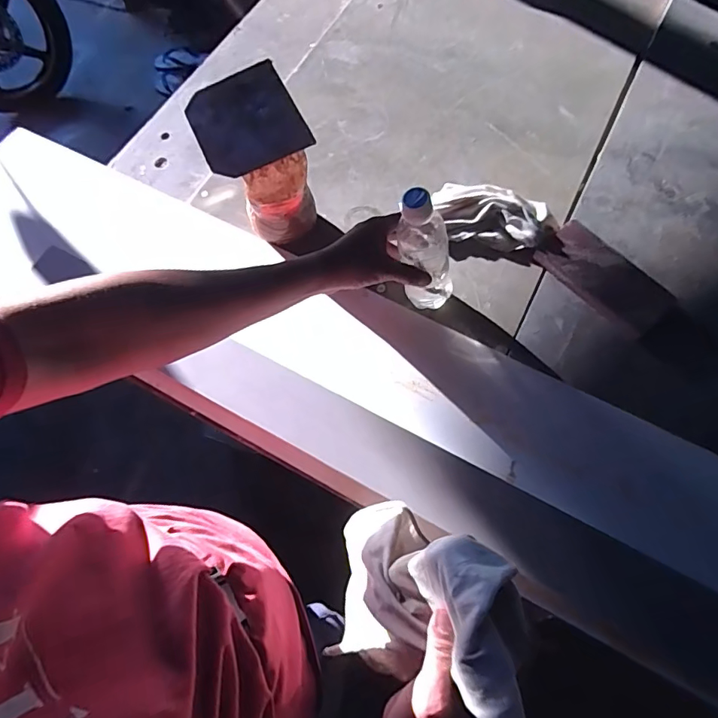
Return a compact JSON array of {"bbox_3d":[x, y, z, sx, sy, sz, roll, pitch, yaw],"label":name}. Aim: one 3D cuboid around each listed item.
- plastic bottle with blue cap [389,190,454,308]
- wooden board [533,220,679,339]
[{"bbox_3d":[0.077,-0.134,0.548,0.065,0.190,0.064,-5,68,12],"label":"plastic bottle with blue cap"},{"bbox_3d":[0.337,-0.109,0.638,0.082,0.021,0.176,-40,73,-13],"label":"wooden board"}]

